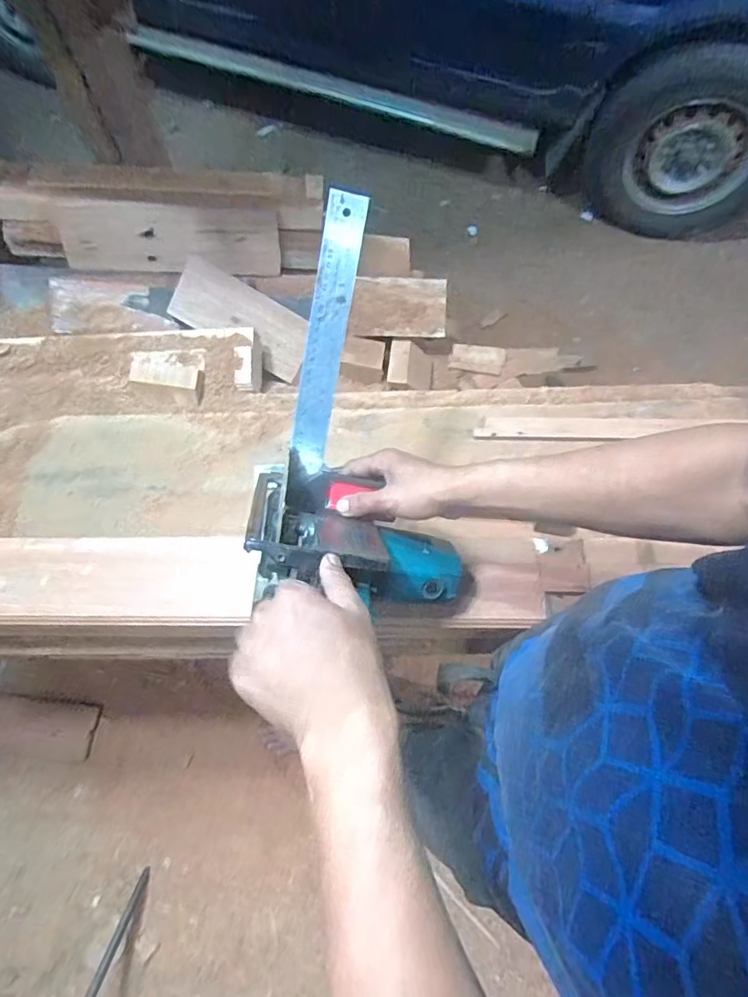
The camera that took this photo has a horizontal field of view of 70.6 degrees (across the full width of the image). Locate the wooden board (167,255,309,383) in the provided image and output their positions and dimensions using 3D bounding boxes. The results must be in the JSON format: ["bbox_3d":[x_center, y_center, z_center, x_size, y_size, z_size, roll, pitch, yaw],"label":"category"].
[{"bbox_3d":[-0.230,-0.315,0.933,0.241,0.020,0.106,29,101,-6],"label":"wooden board"}]

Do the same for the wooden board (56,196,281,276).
[{"bbox_3d":[-0.365,-0.469,0.953,0.383,0.109,0.025,1,35,-4],"label":"wooden board"}]

